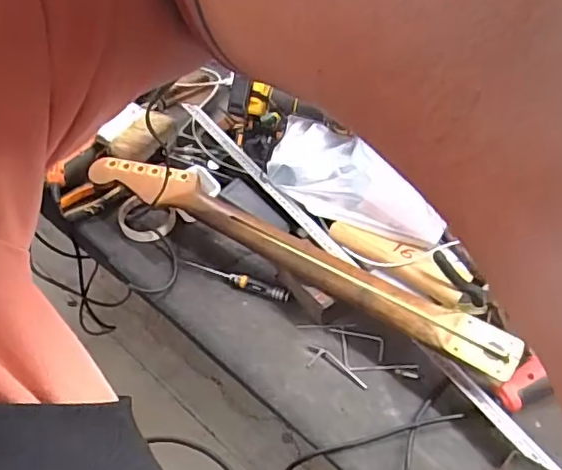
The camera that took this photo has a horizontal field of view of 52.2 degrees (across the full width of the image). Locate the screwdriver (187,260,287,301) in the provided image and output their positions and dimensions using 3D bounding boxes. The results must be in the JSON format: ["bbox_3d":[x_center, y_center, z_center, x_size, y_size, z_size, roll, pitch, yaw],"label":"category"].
[{"bbox_3d":[-0.064,0.065,0.825,0.162,0.019,0.021,18,55,14],"label":"screwdriver"}]

